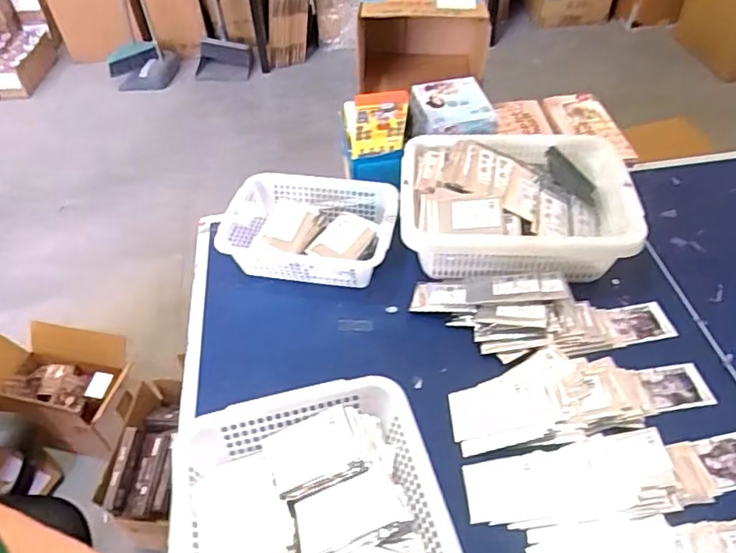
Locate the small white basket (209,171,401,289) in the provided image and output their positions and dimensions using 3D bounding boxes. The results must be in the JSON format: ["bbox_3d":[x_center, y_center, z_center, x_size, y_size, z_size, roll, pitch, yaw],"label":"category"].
[{"bbox_3d":[-0.091,-0.069,0.945,0.267,0.091,0.191,5,47,8],"label":"small white basket"}]

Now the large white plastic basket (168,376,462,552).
[{"bbox_3d":[-0.058,0.296,0.593,0.287,0.107,0.340,-13,48,-9],"label":"large white plastic basket"}]

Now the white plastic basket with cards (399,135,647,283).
[{"bbox_3d":[0.232,-0.108,0.935,0.358,0.134,0.276,-2,47,1],"label":"white plastic basket with cards"}]

